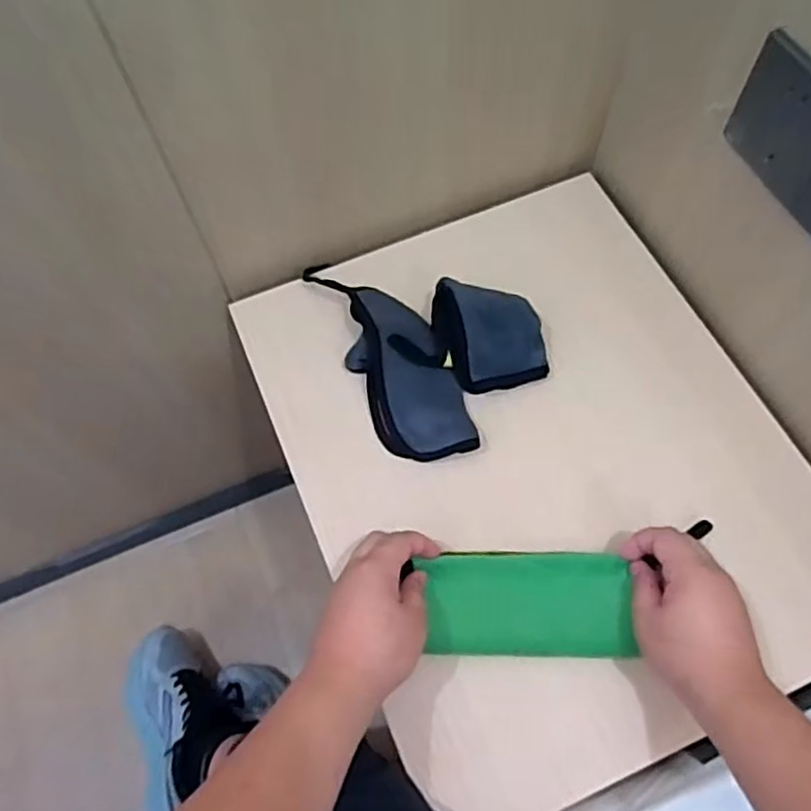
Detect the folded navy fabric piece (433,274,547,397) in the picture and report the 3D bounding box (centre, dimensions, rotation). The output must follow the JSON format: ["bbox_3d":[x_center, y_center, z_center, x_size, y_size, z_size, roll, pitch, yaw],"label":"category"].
[{"bbox_3d":[0.074,-0.063,0.604,0.101,0.049,0.097,-1,64,3],"label":"folded navy fabric piece"}]

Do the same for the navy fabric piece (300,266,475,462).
[{"bbox_3d":[-0.014,-0.051,0.607,0.081,0.036,0.224,-23,65,-8],"label":"navy fabric piece"}]

